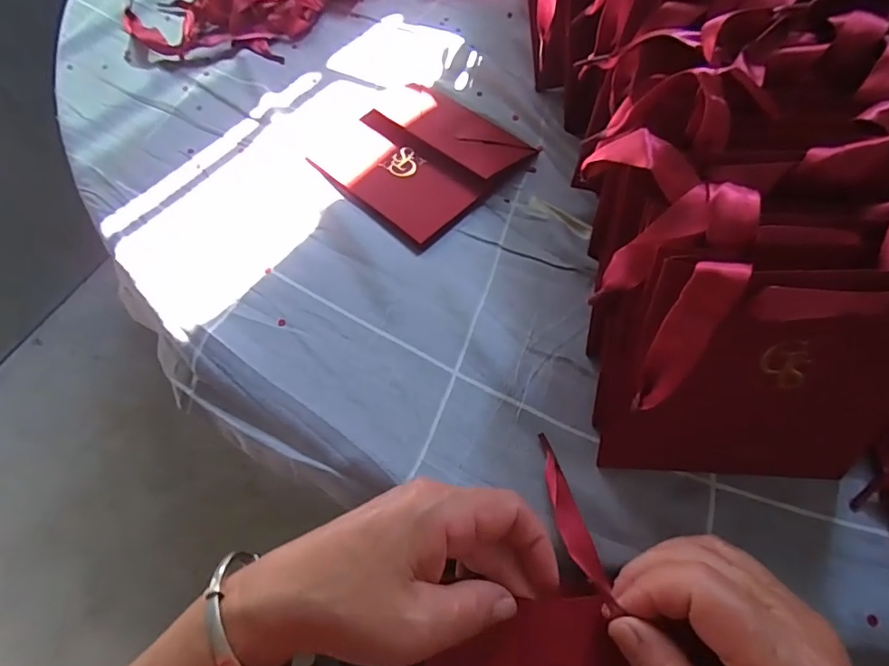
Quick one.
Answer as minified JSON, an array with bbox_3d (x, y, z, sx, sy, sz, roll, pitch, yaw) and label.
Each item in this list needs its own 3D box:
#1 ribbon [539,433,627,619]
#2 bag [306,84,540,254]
[{"bbox_3d":[0.068,0.101,0.276,0.016,0.011,0.096,-13,49,-4],"label":"ribbon"},{"bbox_3d":[-0.020,-0.144,0.410,0.126,0.018,0.138,39,69,21],"label":"bag"}]

